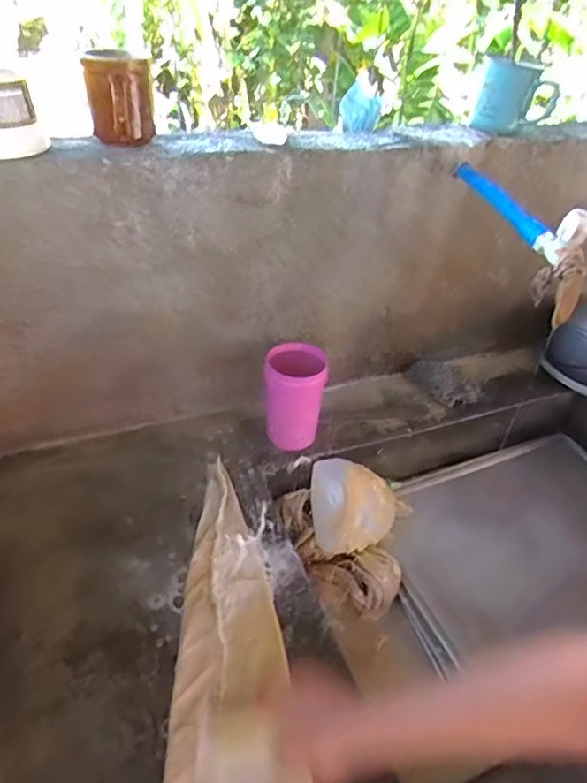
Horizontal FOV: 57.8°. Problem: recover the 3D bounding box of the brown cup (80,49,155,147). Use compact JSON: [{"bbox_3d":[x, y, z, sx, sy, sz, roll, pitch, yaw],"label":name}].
[{"bbox_3d":[-0.188,-0.318,0.580,0.070,0.091,0.058,-7,41,-15],"label":"brown cup"}]

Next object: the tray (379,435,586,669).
[{"bbox_3d":[0.371,0.237,0.837,0.445,0.053,0.326,-12,43,-20],"label":"tray"}]

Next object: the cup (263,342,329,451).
[{"bbox_3d":[0.002,0.006,0.783,0.089,0.143,0.081,3,40,-3],"label":"cup"}]

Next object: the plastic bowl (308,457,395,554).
[{"bbox_3d":[0.094,0.175,0.801,0.128,0.069,0.134,23,57,-41],"label":"plastic bowl"}]

